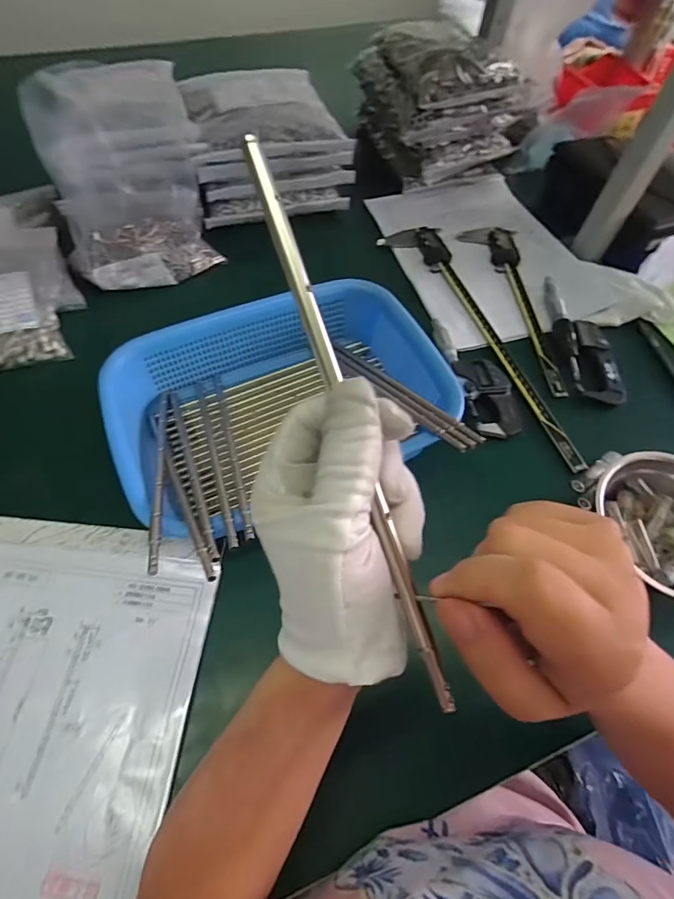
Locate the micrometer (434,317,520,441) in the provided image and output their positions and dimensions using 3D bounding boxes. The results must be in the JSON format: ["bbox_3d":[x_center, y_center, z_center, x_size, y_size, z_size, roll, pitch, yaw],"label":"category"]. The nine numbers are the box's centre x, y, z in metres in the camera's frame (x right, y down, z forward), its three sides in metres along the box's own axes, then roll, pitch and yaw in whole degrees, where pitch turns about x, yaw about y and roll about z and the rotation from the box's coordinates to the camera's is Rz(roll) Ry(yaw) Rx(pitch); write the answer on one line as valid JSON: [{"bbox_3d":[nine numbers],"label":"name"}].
[{"bbox_3d":[0.152,-0.083,0.490,0.054,0.019,0.159,-11,62,-10],"label":"micrometer"}]

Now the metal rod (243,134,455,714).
[{"bbox_3d":[0.007,-0.004,0.175,0.007,0.004,0.227,-20,95,-14],"label":"metal rod"}]

